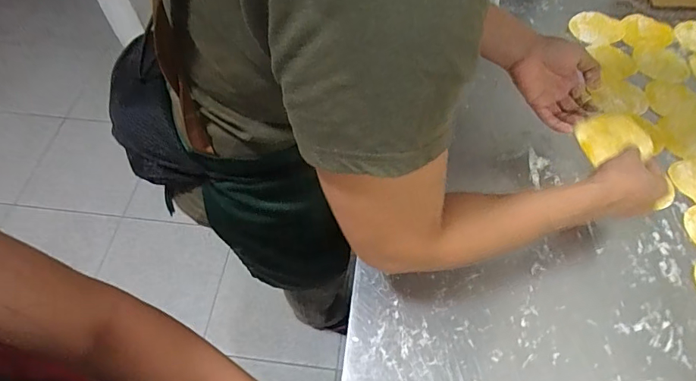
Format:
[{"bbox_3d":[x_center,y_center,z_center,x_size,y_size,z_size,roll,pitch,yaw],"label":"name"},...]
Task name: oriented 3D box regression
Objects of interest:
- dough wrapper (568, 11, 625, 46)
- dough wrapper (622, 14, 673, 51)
[{"bbox_3d":[0.424,-0.276,0.748,0.086,0.006,0.077,-29,64,-14],"label":"dough wrapper"},{"bbox_3d":[0.505,-0.264,0.739,0.082,0.004,0.082,0,61,1],"label":"dough wrapper"}]

